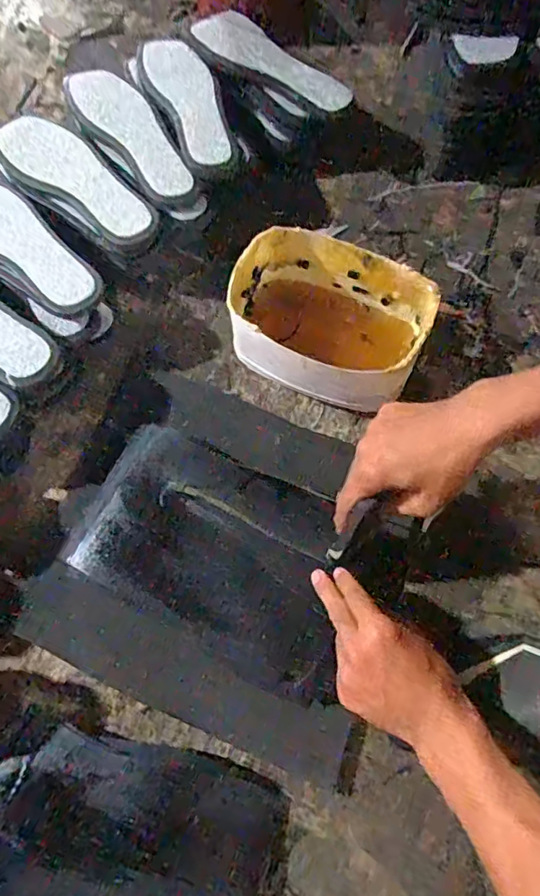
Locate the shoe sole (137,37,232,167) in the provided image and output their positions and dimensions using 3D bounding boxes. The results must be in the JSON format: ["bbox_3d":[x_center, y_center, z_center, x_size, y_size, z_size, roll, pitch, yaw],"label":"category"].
[{"bbox_3d":[-0.095,-0.415,0.645,0.072,0.009,0.221,-23,70,-10],"label":"shoe sole"}]

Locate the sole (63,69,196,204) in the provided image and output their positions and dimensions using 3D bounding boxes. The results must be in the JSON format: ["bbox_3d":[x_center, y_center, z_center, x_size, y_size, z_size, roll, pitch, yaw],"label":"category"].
[{"bbox_3d":[-0.160,-0.363,0.627,0.074,0.016,0.215,-31,71,-12],"label":"sole"}]

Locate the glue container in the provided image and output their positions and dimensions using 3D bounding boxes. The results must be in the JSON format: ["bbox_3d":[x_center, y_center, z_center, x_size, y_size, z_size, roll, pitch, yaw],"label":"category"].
[{"bbox_3d":[0.060,-0.126,0.573,0.187,0.128,0.127,20,71,9],"label":"glue container"}]

